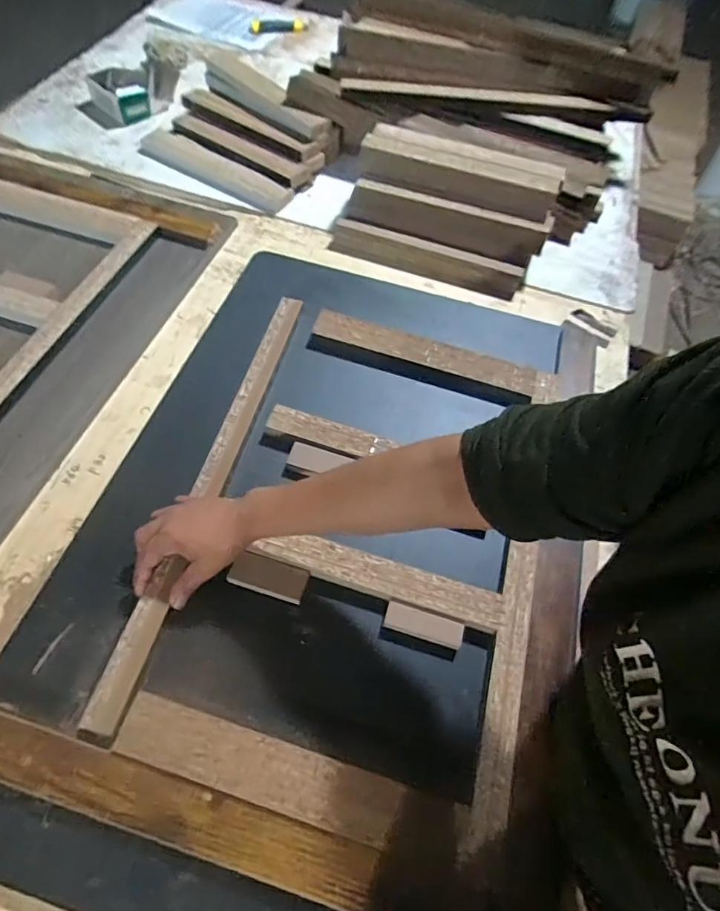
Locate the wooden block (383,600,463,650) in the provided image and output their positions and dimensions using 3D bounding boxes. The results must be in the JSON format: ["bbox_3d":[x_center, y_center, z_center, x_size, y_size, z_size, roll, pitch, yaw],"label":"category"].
[{"bbox_3d":[0.066,0.176,0.526,0.080,0.014,0.025,16,60,7],"label":"wooden block"}]

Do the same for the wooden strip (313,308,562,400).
[{"bbox_3d":[0.102,-0.143,0.697,0.329,0.021,0.048,16,60,7],"label":"wooden strip"}]

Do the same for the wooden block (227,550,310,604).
[{"bbox_3d":[-0.095,0.127,0.535,0.078,0.014,0.035,15,60,6],"label":"wooden block"}]

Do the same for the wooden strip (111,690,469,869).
[{"bbox_3d":[-0.061,0.278,0.439,0.300,0.011,0.051,17,59,5],"label":"wooden strip"}]

